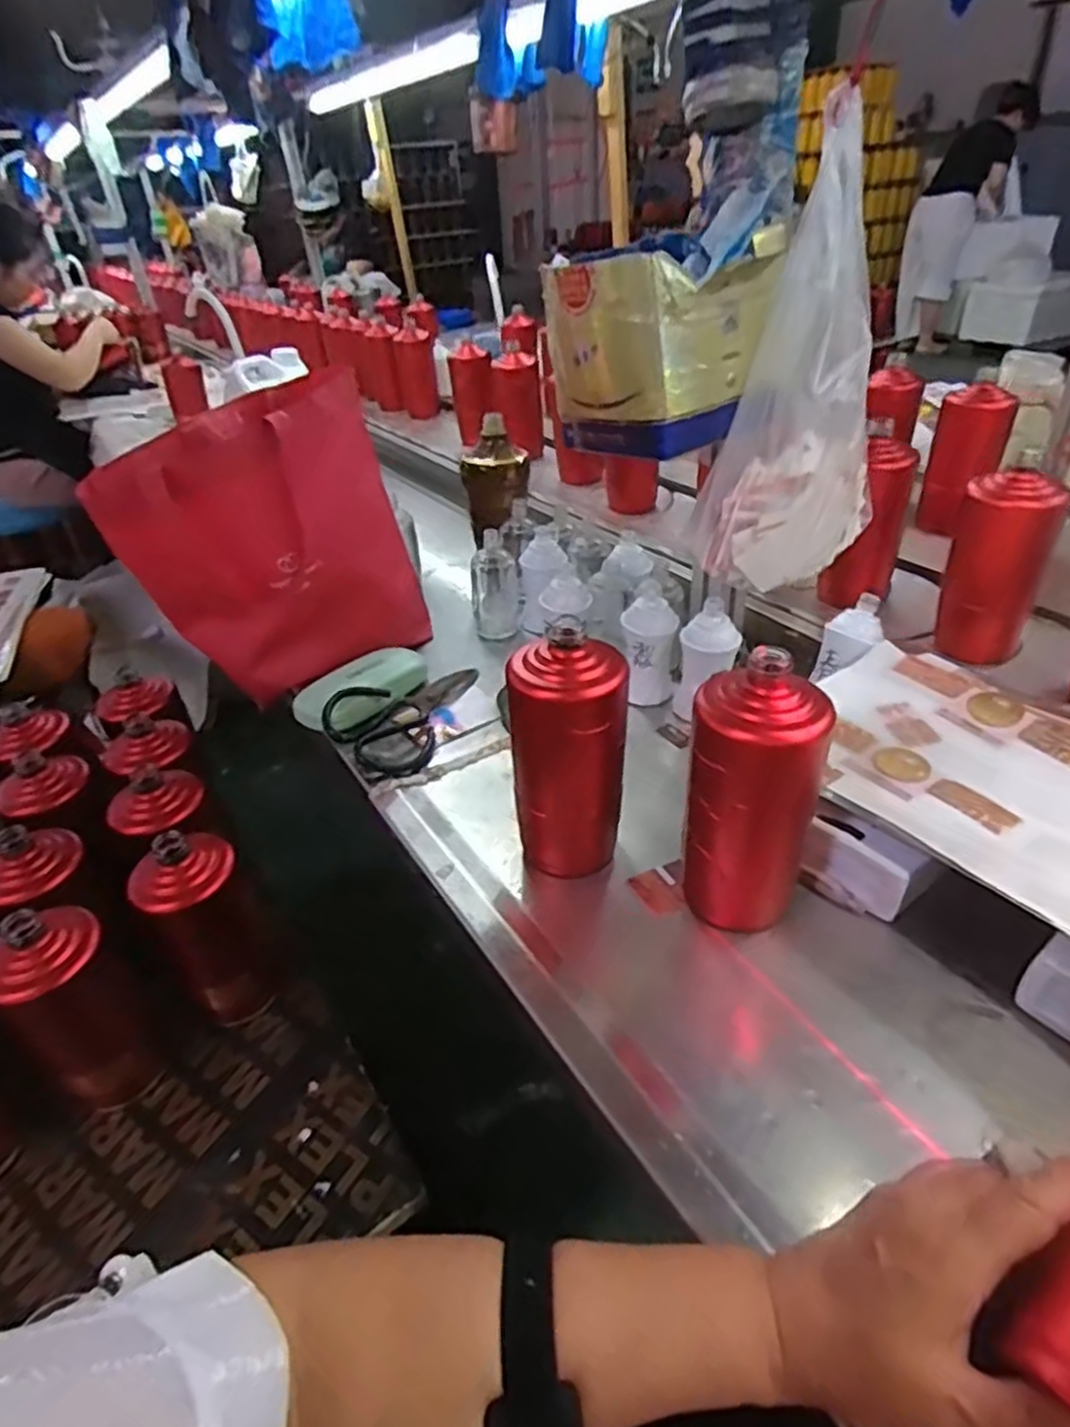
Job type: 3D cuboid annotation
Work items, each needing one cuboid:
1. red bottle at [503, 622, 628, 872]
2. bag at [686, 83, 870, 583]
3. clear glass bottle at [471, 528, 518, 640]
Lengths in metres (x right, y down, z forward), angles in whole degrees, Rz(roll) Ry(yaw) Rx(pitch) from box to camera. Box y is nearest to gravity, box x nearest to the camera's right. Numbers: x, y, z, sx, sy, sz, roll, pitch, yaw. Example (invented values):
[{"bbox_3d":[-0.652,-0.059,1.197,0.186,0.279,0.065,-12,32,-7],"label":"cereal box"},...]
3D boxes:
[{"bbox_3d":[0.026,0.031,0.550,0.065,0.183,0.082,25,46,35],"label":"red bottle"},{"bbox_3d":[0.209,-0.265,0.590,0.181,0.344,0.090,-12,36,-9],"label":"bag"},{"bbox_3d":[-0.048,-0.147,0.878,0.053,0.124,0.044,-7,36,-3],"label":"clear glass bottle"}]

